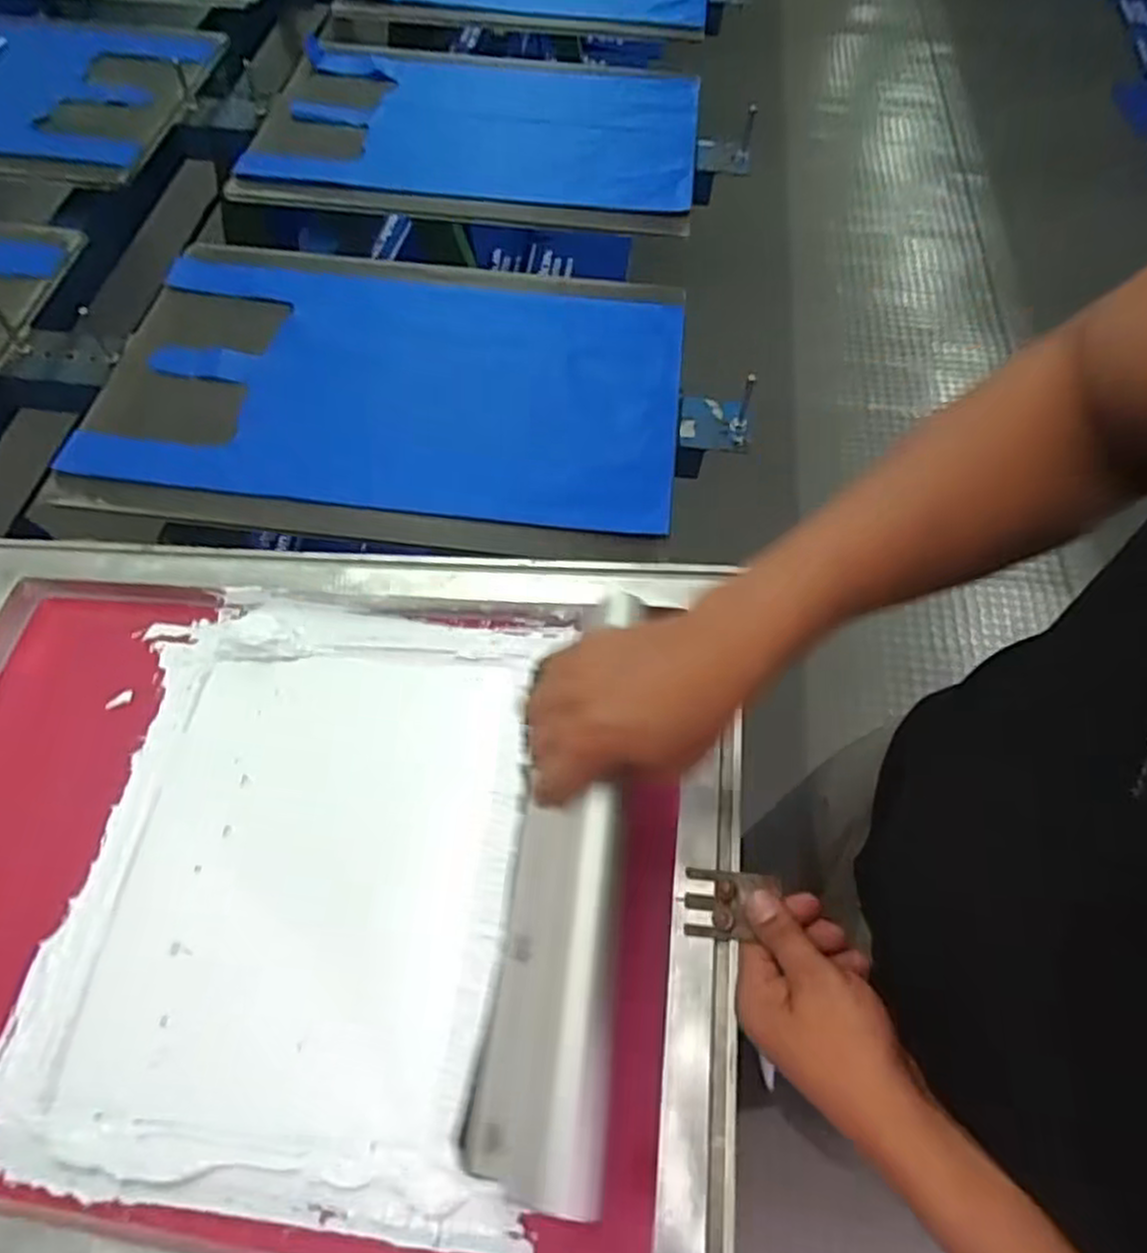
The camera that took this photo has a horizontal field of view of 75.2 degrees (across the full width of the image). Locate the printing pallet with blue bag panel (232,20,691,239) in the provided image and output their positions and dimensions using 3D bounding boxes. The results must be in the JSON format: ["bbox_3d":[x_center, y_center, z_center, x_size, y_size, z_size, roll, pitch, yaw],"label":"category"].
[{"bbox_3d":[-0.135,-0.722,1.059,0.615,0.045,0.426,5,63,3],"label":"printing pallet with blue bag panel"}]

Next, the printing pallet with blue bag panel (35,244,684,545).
[{"bbox_3d":[-0.189,-0.257,0.803,0.628,0.046,0.388,6,64,0],"label":"printing pallet with blue bag panel"}]

